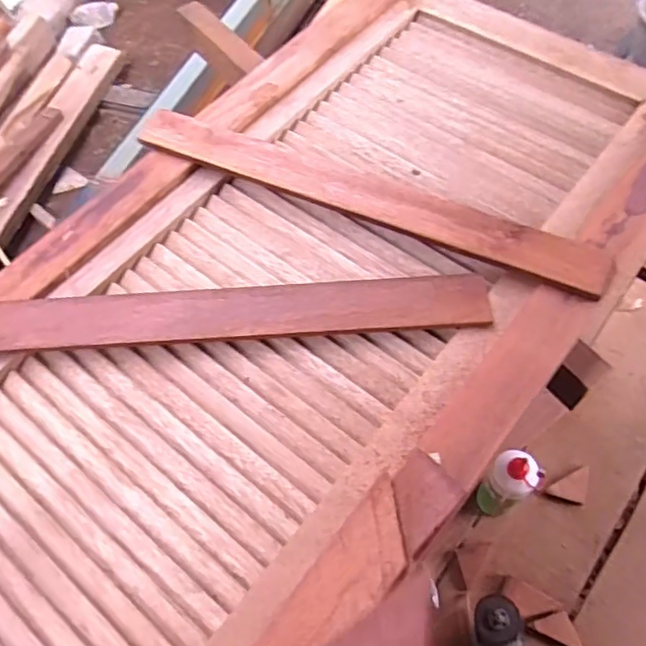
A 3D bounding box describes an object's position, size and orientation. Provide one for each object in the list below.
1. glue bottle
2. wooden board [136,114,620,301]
[{"bbox_3d":[0.293,0.257,0.959,0.067,0.216,0.051,32,66,19],"label":"glue bottle"},{"bbox_3d":[0.044,-0.161,0.749,0.600,0.017,0.070,21,60,15],"label":"wooden board"}]

